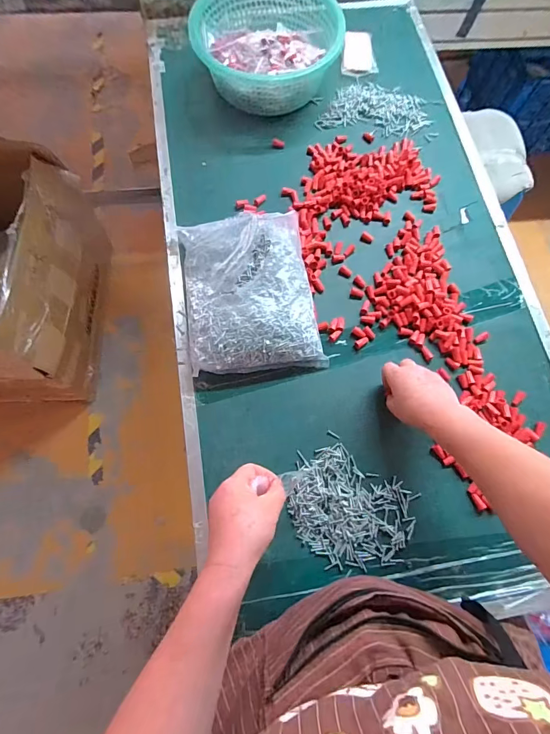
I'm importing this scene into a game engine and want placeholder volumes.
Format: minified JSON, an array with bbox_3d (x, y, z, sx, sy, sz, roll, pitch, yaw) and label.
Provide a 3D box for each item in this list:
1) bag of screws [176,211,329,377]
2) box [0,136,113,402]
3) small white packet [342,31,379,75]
[{"bbox_3d":[-0.041,-0.123,0.599,0.200,0.077,0.255,-7,72,-5],"label":"bag of screws"},{"bbox_3d":[-0.798,-0.296,1.156,0.436,0.414,0.714,1,73,-2],"label":"box"},{"bbox_3d":[0.175,-0.653,0.799,0.073,0.019,0.101,0,72,-3],"label":"small white packet"}]

